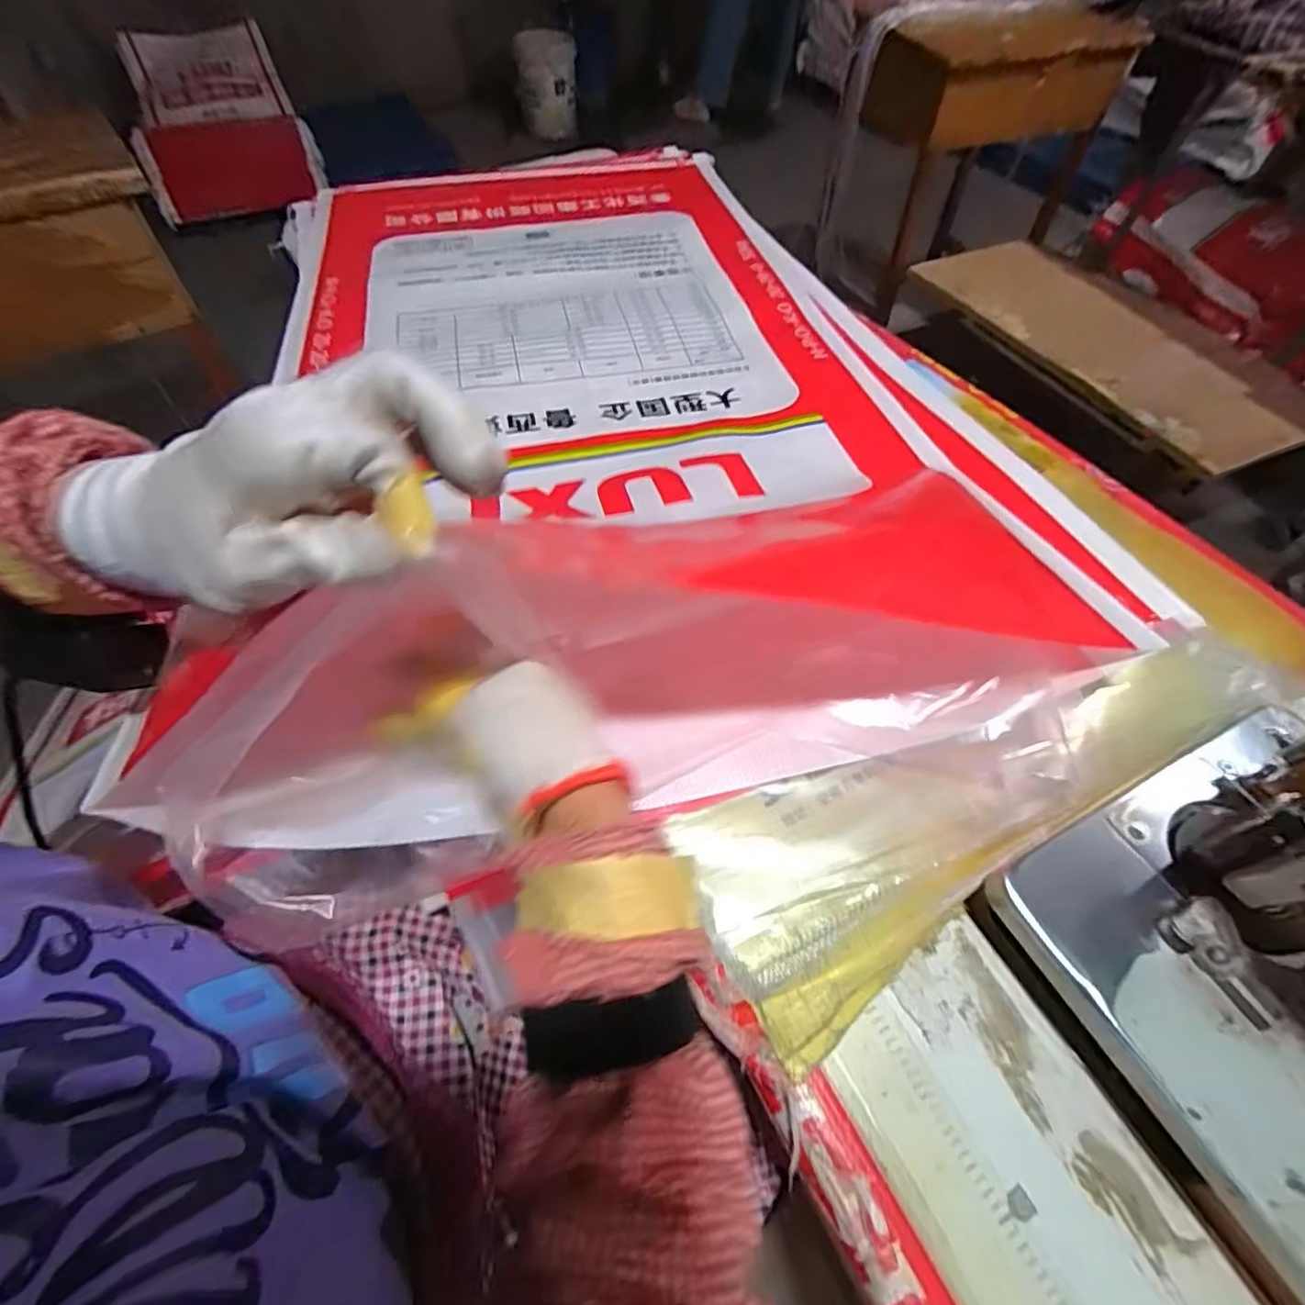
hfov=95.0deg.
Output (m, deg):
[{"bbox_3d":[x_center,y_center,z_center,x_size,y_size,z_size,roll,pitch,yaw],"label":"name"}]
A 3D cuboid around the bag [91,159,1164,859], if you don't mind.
[{"bbox_3d":[-0.067,-0.299,0.586,0.533,0.066,0.930,-13,55,-10],"label":"bag"}]

